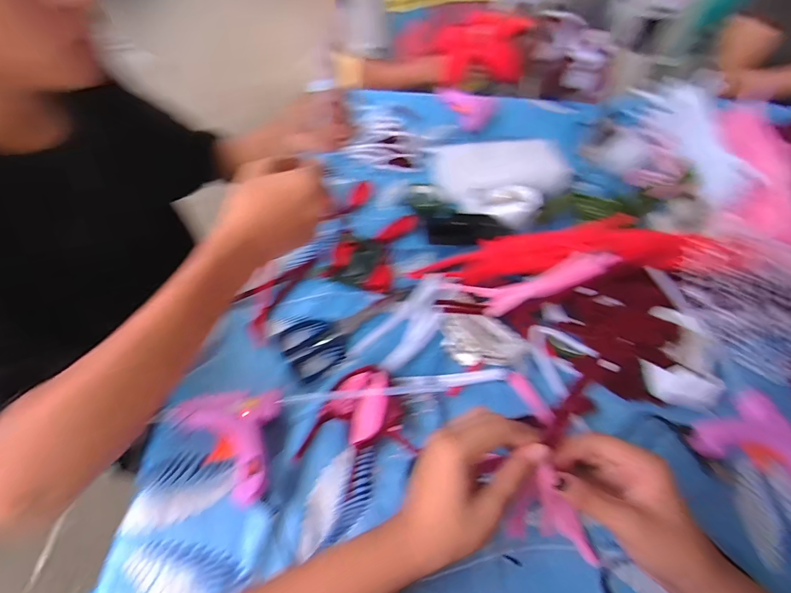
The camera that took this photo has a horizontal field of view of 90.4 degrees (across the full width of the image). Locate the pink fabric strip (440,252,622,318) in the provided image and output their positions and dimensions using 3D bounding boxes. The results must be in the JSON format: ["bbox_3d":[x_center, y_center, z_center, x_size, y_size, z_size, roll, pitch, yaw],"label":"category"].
[{"bbox_3d":[0.164,-0.018,0.469,0.193,0.027,0.055,-17,61,4],"label":"pink fabric strip"}]

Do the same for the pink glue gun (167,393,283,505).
[{"bbox_3d":[-0.166,0.143,0.375,0.101,0.030,0.102,-4,52,-5],"label":"pink glue gun"}]

